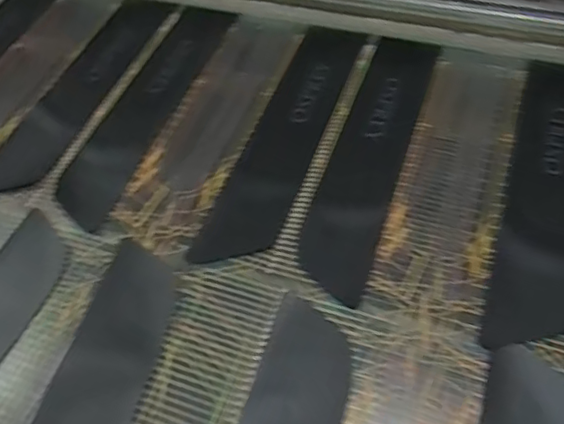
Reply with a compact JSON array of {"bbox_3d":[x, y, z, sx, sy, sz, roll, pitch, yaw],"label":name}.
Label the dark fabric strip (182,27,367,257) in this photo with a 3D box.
[{"bbox_3d":[0.014,-0.134,0.947,0.107,0.018,0.527,14,52,16],"label":"dark fabric strip"}]

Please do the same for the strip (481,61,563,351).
[{"bbox_3d":[0.372,-0.035,0.833,0.105,0.011,0.509,14,54,16],"label":"strip"}]

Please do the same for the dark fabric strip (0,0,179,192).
[{"bbox_3d":[-0.356,-0.220,1.050,0.111,0.020,0.525,14,55,15],"label":"dark fabric strip"}]

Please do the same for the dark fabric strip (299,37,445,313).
[{"bbox_3d":[0.141,-0.107,0.919,0.105,0.014,0.539,14,52,16],"label":"dark fabric strip"}]

